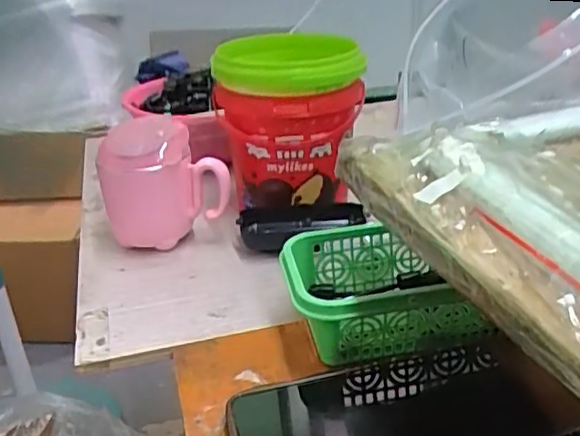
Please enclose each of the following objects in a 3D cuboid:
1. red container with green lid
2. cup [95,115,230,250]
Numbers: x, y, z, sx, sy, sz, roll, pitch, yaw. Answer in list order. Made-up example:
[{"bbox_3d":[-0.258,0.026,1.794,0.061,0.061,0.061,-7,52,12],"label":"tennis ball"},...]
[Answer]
[{"bbox_3d":[0.002,-0.082,0.574,0.135,0.157,0.131,-8,27,-10],"label":"red container with green lid"},{"bbox_3d":[-0.106,-0.029,0.535,0.107,0.105,0.067,-10,27,-14],"label":"cup"}]

